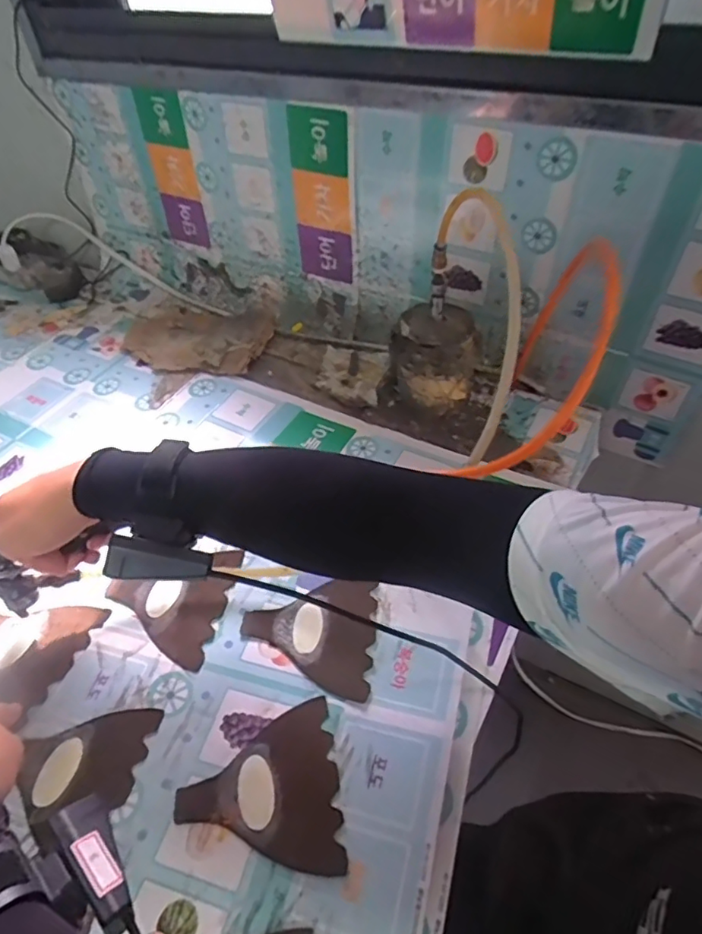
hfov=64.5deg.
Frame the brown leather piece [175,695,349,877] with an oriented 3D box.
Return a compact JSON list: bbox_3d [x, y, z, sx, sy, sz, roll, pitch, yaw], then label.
[{"bbox_3d":[-0.070,0.247,0.426,0.121,0.004,0.113,-6,49,-3],"label":"brown leather piece"}]

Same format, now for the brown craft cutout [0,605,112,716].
[{"bbox_3d":[-0.305,0.158,0.517,0.116,0.009,0.101,18,52,17],"label":"brown craft cutout"}]

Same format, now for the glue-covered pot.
[{"bbox_3d":[0.100,-0.133,0.674,0.102,0.125,0.087,0,47,6],"label":"glue-covered pot"}]

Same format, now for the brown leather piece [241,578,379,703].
[{"bbox_3d":[-0.038,0.150,0.510,0.118,0.009,0.104,5,53,8],"label":"brown leather piece"}]

